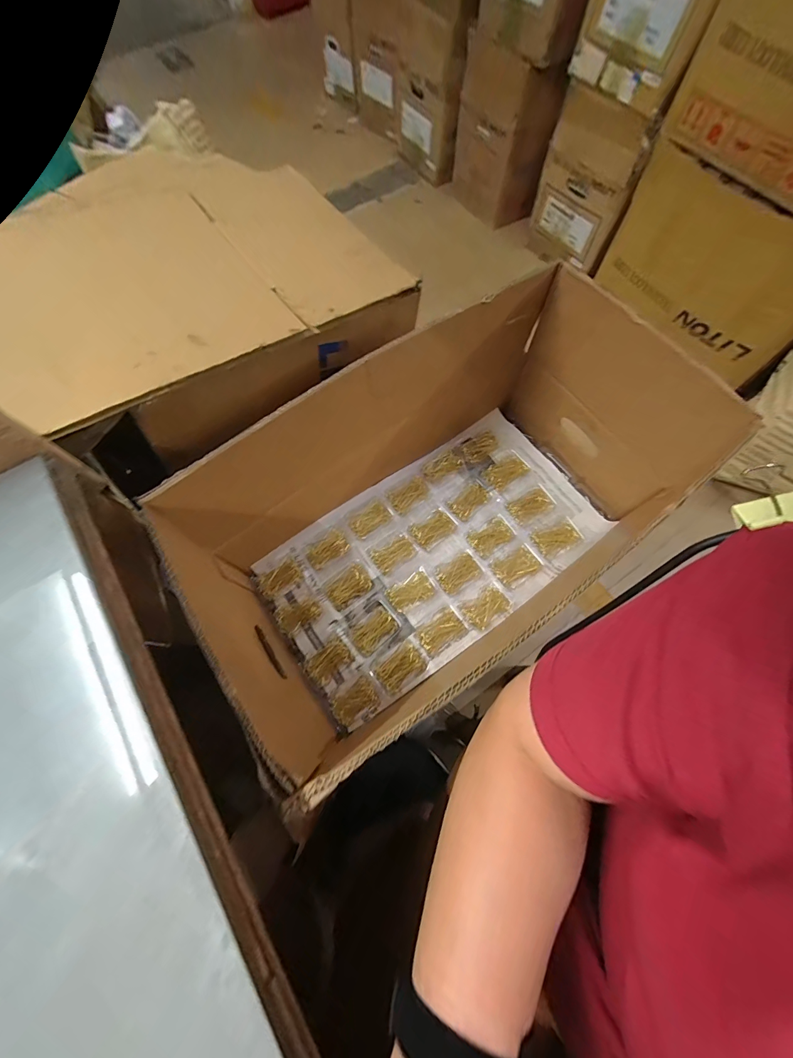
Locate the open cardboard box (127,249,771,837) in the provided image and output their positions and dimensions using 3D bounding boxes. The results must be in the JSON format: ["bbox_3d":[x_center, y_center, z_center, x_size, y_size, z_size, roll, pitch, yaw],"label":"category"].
[{"bbox_3d":[0.066,-0.031,0.537,0.620,0.301,0.369,-39,72,-14],"label":"open cardboard box"}]

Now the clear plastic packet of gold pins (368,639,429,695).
[{"bbox_3d":[0.004,0.210,0.573,0.078,0.020,0.054,-36,72,-13],"label":"clear plastic packet of gold pins"}]

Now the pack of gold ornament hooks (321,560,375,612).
[{"bbox_3d":[-0.080,0.092,0.621,0.079,0.027,0.055,-34,71,-12],"label":"pack of gold ornament hooks"}]

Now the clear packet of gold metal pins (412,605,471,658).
[{"bbox_3d":[0.069,0.159,0.590,0.080,0.016,0.054,-34,71,-12],"label":"clear packet of gold metal pins"}]

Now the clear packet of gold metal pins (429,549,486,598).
[{"bbox_3d":[0.102,0.072,0.629,0.081,0.007,0.055,-32,71,-11],"label":"clear packet of gold metal pins"}]

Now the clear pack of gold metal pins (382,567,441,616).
[{"bbox_3d":[0.025,0.102,0.615,0.080,0.014,0.054,-35,71,-12],"label":"clear pack of gold metal pins"}]

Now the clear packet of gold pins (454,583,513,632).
[{"bbox_3d":[0.144,0.122,0.600,0.082,0.021,0.053,-31,70,-11],"label":"clear packet of gold pins"}]

